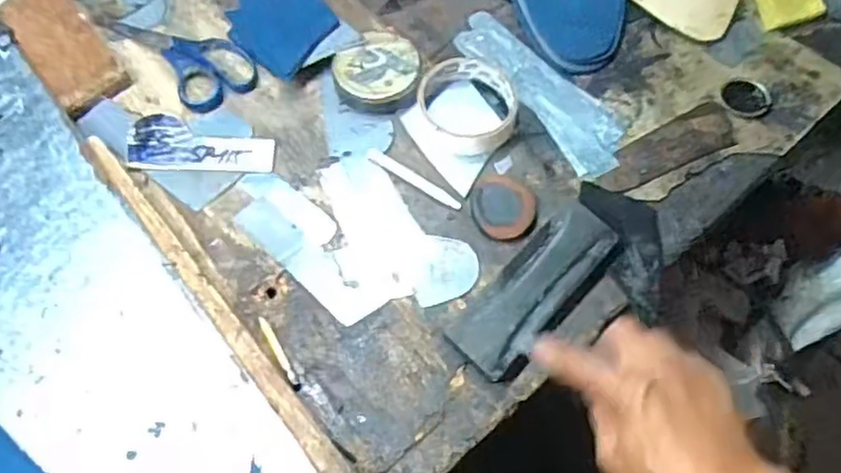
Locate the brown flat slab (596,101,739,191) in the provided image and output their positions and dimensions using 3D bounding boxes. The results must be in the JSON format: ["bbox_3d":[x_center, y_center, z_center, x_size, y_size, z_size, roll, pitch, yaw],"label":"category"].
[{"bbox_3d":[0.215,-0.078,0.595,0.133,0.011,0.048,-23,70,-9],"label":"brown flat slab"}]

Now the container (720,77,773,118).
[{"bbox_3d":[0.294,-0.125,0.611,0.043,0.009,0.040,0,68,-1],"label":"container"}]

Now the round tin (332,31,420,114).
[{"bbox_3d":[-0.038,-0.143,0.589,0.073,0.020,0.073,0,68,-1],"label":"round tin"}]

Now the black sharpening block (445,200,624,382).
[{"bbox_3d":[0.088,0.037,0.503,0.054,0.011,0.151,39,73,14],"label":"black sharpening block"}]

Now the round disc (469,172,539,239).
[{"bbox_3d":[0.066,-0.024,0.536,0.049,0.005,0.055,-7,69,-3],"label":"round disc"}]

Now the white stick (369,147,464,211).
[{"bbox_3d":[-0.006,-0.047,0.555,0.091,0.007,0.011,35,72,12],"label":"white stick"}]

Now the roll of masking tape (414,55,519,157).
[{"bbox_3d":[0.044,-0.108,0.578,0.088,0.033,0.087,0,68,-1],"label":"roll of masking tape"}]

